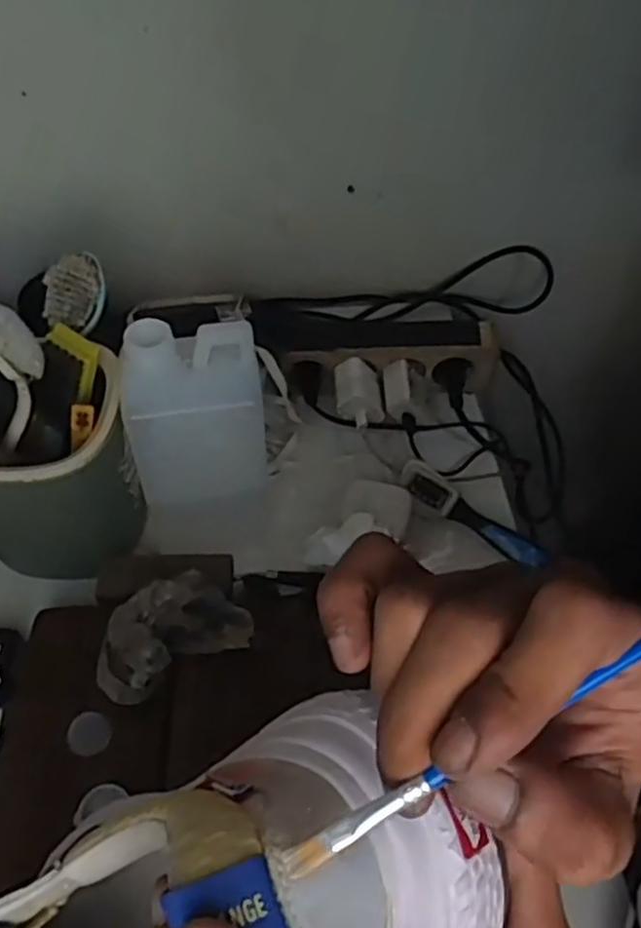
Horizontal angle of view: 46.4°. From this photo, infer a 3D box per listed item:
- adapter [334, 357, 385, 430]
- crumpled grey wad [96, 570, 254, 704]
[{"bbox_3d":[0.033,-0.060,0.653,0.040,0.042,0.054,-4,52,-5],"label":"adapter"},{"bbox_3d":[-0.100,0.108,0.488,0.099,0.049,0.057,-25,56,-20],"label":"crumpled grey wad"}]

